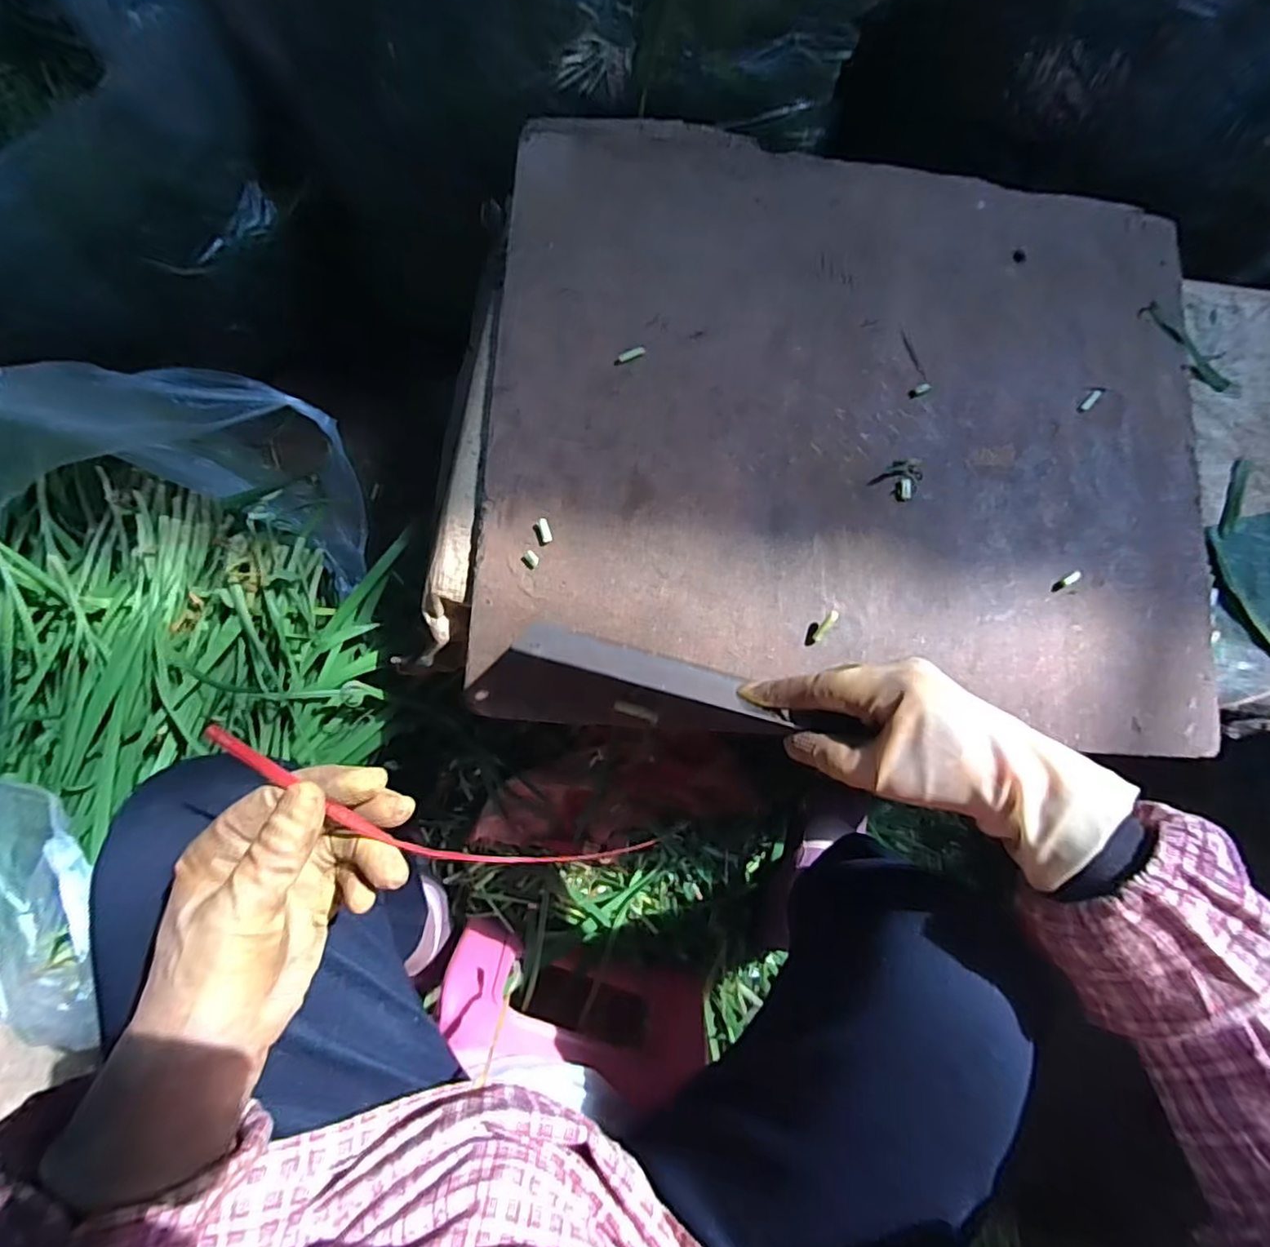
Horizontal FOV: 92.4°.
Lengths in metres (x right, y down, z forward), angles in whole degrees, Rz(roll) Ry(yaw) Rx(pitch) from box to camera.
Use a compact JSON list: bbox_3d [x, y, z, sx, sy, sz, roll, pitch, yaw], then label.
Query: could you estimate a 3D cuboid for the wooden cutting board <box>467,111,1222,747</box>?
[{"bbox_3d":[0.154,-0.152,0.455,0.510,0.015,0.460,4,81,-1],"label":"wooden cutting board"}]

